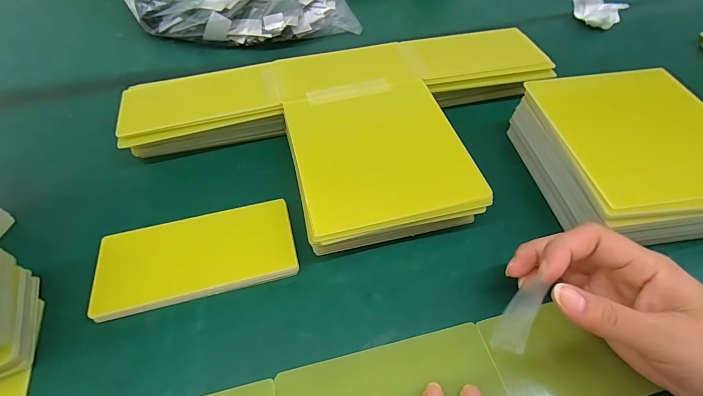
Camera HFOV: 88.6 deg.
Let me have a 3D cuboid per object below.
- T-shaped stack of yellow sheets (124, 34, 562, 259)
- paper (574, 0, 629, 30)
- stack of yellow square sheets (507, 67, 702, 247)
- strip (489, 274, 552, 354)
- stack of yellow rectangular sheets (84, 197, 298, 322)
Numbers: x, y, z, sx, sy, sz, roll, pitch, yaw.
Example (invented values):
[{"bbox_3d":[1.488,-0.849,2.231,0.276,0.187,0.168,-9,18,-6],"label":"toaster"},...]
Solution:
[{"bbox_3d":[0.003,-0.054,0.320,0.380,0.048,0.210,-13,55,-8],"label":"T-shaped stack of yellow sheets"},{"bbox_3d":[0.321,-0.247,0.476,0.034,0.037,0.066,-9,54,-6],"label":"paper"},{"bbox_3d":[0.228,-0.039,0.300,0.136,0.057,0.158,-8,55,-5],"label":"stack of yellow square sheets"},{"bbox_3d":[0.097,0.067,0.206,0.018,0.004,0.044,22,93,4],"label":"strip"},{"bbox_3d":[-0.116,0.044,0.274,0.142,0.012,0.065,-12,55,-8],"label":"stack of yellow rectangular sheets"}]

